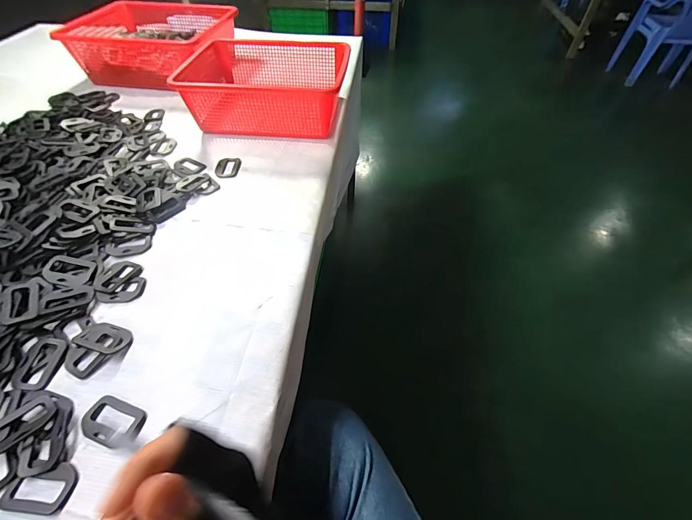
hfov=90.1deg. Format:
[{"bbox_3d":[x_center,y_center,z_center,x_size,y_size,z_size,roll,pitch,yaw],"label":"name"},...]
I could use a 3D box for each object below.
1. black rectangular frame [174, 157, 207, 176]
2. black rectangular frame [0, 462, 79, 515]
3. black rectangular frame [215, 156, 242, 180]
[{"bbox_3d":[-0.318,-0.188,0.695,0.074,0.004,0.047,26,53,22],"label":"black rectangular frame"},{"bbox_3d":[-0.290,0.216,0.329,0.059,0.006,0.040,3,48,3],"label":"black rectangular frame"},{"bbox_3d":[-0.236,-0.185,0.687,0.047,0.009,0.073,1,48,2],"label":"black rectangular frame"}]

